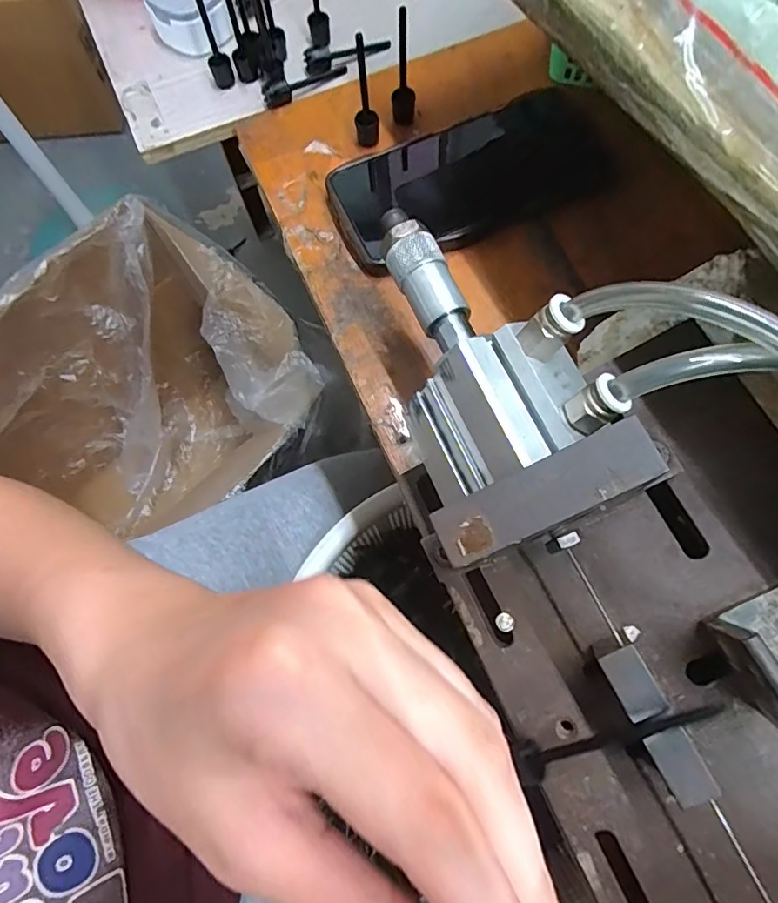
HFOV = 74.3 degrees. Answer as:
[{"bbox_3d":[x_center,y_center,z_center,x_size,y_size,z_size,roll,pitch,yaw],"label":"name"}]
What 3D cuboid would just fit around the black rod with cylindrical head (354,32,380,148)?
[{"bbox_3d":[-0.014,-0.212,0.308,0.013,0.058,0.012,39,77,13],"label":"black rod with cylindrical head"}]

